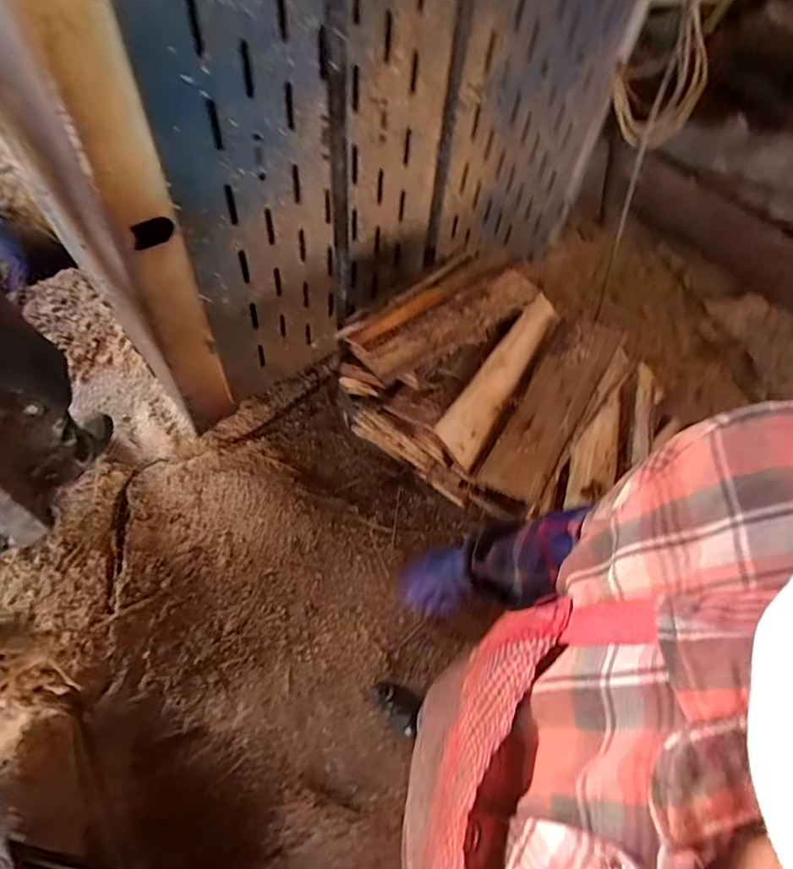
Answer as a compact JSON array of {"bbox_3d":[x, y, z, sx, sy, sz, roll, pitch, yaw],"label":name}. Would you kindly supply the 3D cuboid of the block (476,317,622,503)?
[{"bbox_3d":[0.381,-0.081,1.258,0.148,0.078,0.596,29,59,15],"label":"block"}]

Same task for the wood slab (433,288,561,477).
[{"bbox_3d":[0.269,-0.169,1.252,0.103,0.050,0.547,29,59,15],"label":"wood slab"}]

